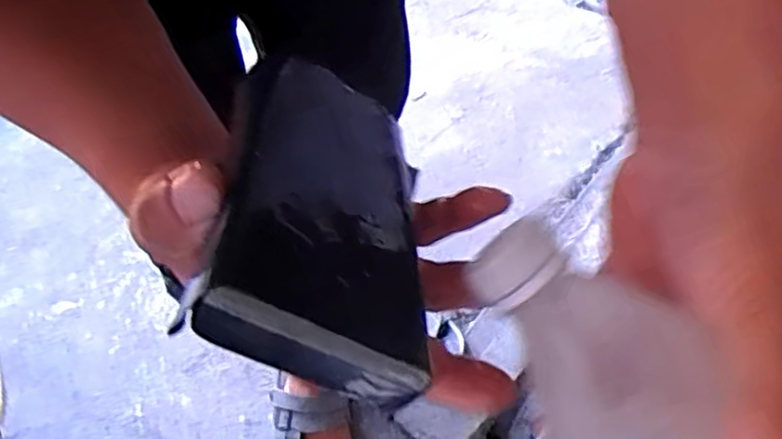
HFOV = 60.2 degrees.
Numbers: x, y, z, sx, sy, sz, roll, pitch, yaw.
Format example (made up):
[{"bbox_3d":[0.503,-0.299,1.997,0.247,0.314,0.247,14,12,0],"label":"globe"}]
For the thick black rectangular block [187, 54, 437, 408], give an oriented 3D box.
[{"bbox_3d":[-0.024,-0.008,0.227,0.066,0.018,0.134,23,37,-23],"label":"thick black rectangular block"}]

